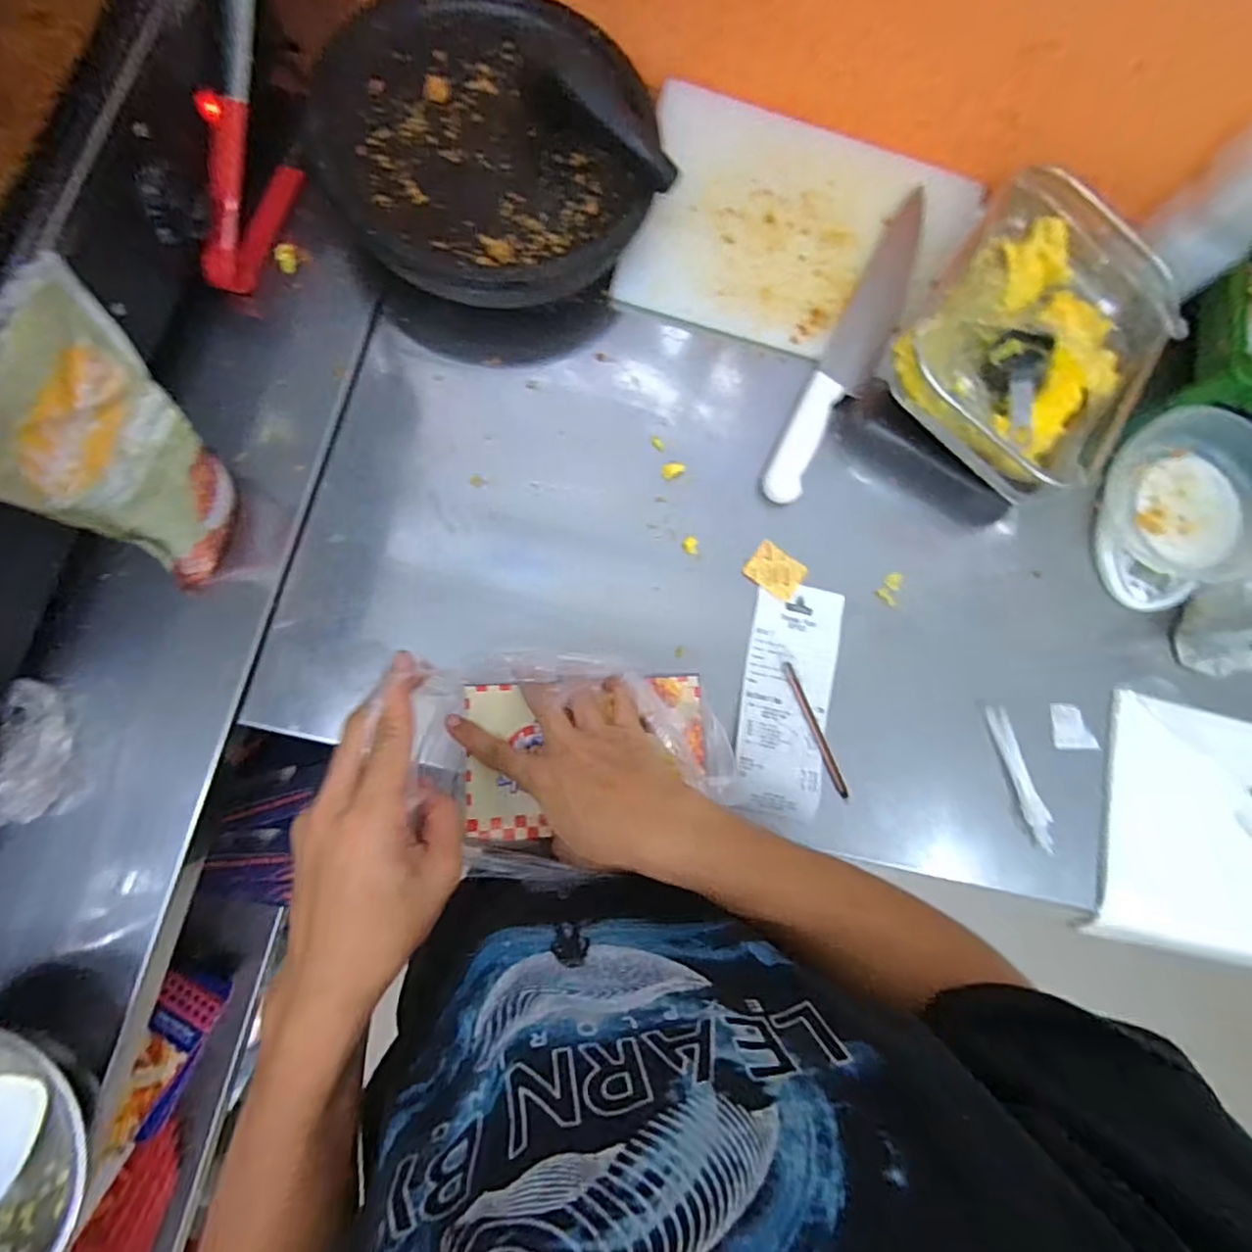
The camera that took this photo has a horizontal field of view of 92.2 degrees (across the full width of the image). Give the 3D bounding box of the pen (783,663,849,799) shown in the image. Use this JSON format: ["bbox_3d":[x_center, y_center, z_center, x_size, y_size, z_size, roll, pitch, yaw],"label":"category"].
[{"bbox_3d":[0.164,0.091,0.525,0.010,0.011,0.122,-21,86,-7],"label":"pen"}]

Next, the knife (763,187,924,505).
[{"bbox_3d":[0.223,-0.268,0.574,0.053,0.015,0.349,28,82,-2],"label":"knife"}]

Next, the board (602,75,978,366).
[{"bbox_3d":[0.173,-0.380,0.584,0.319,0.016,0.230,12,83,-4],"label":"board"}]

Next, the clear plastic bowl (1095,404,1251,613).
[{"bbox_3d":[0.524,-0.111,0.565,0.142,0.066,0.173,-13,84,-7],"label":"clear plastic bowl"}]

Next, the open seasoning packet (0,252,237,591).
[{"bbox_3d":[-0.312,-0.115,0.389,0.038,0.195,0.137,6,81,-6],"label":"open seasoning packet"}]

